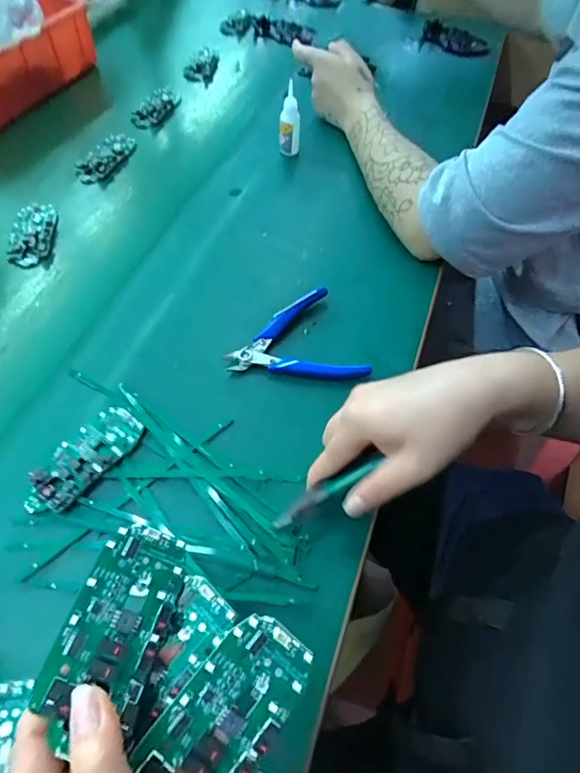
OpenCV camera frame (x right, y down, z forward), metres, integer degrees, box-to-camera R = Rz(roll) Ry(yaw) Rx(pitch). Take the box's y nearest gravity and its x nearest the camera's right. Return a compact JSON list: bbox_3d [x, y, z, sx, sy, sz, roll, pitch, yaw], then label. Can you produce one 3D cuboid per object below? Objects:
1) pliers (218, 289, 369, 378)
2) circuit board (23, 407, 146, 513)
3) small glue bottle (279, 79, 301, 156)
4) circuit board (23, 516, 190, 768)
[{"bbox_3d":[0.002,-0.032,0.427,0.114,0.022,0.101,-21,60,-13],"label":"pliers"},{"bbox_3d":[-0.160,0.055,0.362,0.044,0.016,0.097,32,63,19],"label":"circuit board"},{"bbox_3d":[-0.001,-0.326,0.573,0.026,0.073,0.027,0,57,0],"label":"small glue bottle"},{"bbox_3d":[-0.083,0.115,0.228,0.045,0.013,0.090,23,58,-10],"label":"circuit board"}]

